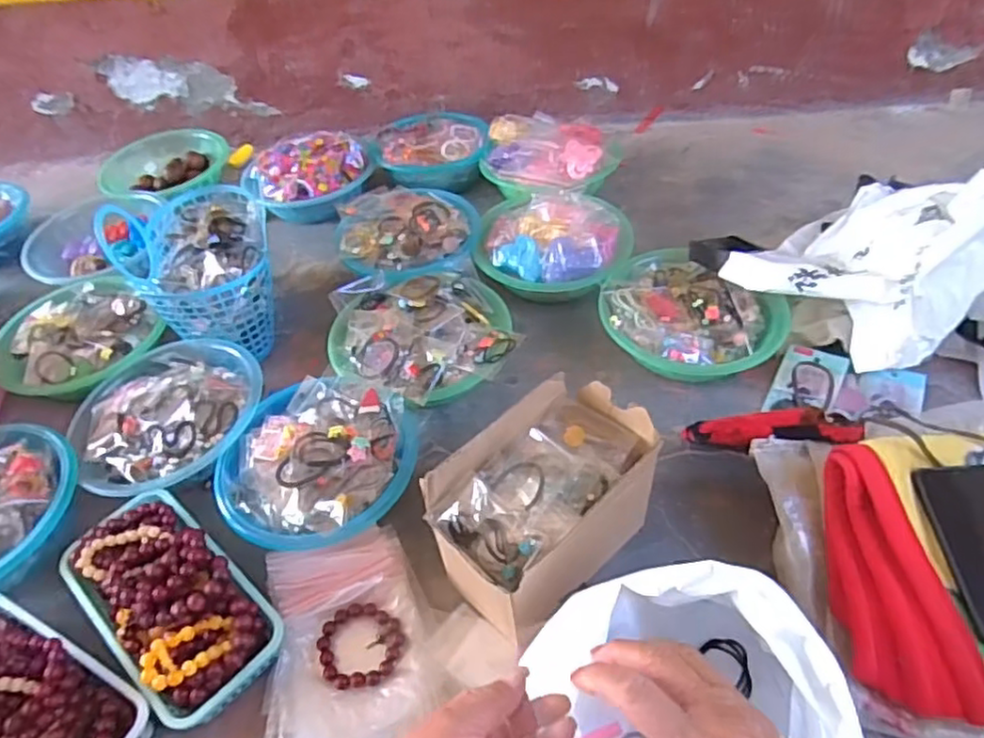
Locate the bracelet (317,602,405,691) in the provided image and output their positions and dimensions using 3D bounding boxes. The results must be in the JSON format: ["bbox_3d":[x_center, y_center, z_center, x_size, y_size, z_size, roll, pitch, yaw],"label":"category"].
[{"bbox_3d":[-0.132,0.274,0.664,0.083,0.012,0.078,-3,47,3],"label":"bracelet"}]

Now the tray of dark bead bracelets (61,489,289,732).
[{"bbox_3d":[-0.331,0.224,0.672,0.246,0.074,0.125,33,58,31],"label":"tray of dark bead bracelets"}]

